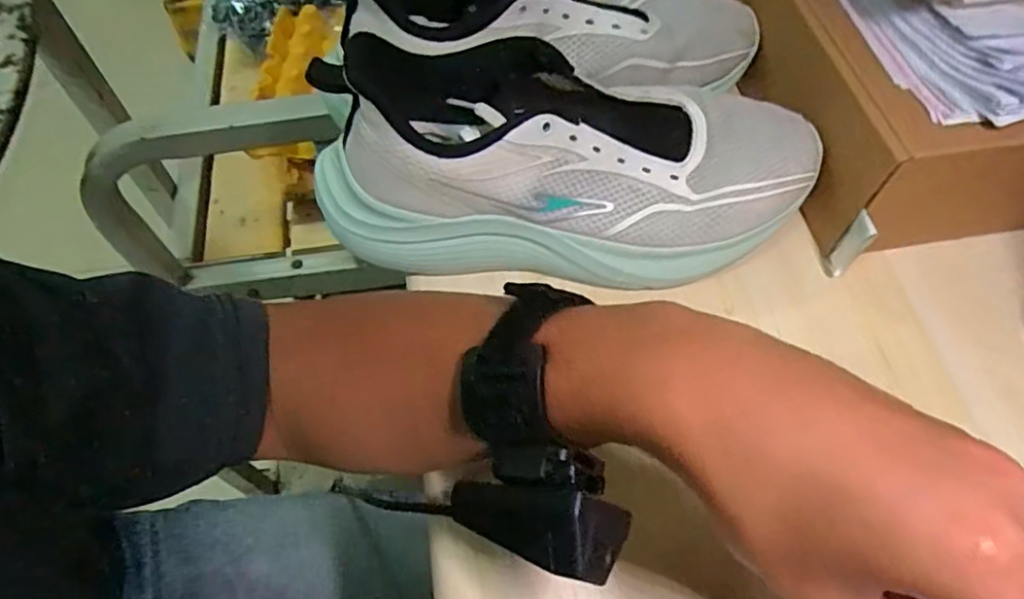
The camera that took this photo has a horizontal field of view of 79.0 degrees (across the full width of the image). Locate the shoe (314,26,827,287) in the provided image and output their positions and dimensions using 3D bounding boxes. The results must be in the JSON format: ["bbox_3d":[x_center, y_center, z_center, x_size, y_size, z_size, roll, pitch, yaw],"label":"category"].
[{"bbox_3d":[0.033,-0.077,0.340,0.272,0.093,0.097,0,59,-1],"label":"shoe"}]

